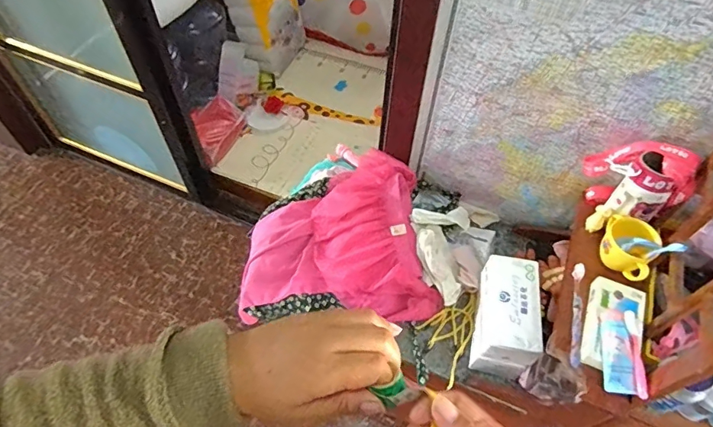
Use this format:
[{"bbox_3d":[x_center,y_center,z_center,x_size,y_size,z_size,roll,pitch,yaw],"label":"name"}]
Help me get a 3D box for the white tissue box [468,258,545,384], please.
[{"bbox_3d":[0.281,0.195,0.882,0.092,0.143,0.187,9,56,4],"label":"white tissue box"}]

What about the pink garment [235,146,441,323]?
[{"bbox_3d":[-0.046,0.039,1.014,0.401,0.122,0.394,-3,56,-4],"label":"pink garment"}]

